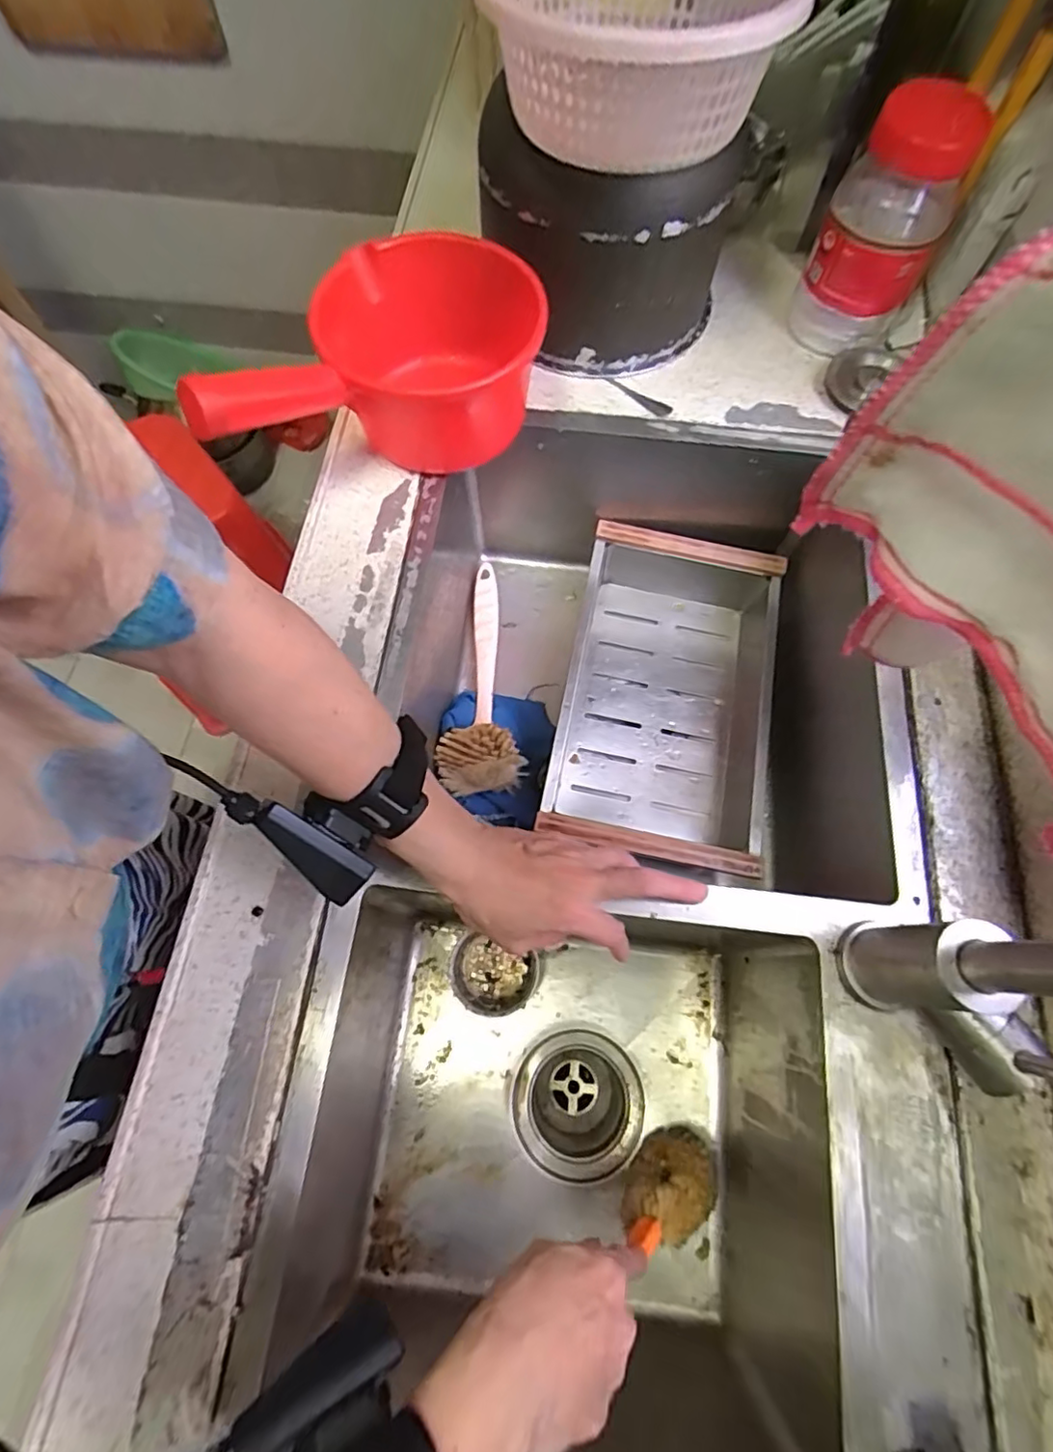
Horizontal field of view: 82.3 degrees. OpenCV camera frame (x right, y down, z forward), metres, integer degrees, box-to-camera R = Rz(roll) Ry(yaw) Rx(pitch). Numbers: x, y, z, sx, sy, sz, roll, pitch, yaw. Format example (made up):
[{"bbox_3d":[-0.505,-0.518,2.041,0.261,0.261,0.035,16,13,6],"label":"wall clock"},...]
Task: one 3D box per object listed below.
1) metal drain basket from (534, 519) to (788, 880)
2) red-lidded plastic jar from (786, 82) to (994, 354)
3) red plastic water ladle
[{"bbox_3d":[0.148,-0.029,0.621,0.208,0.088,0.323,11,70,3],"label":"metal drain basket"},{"bbox_3d":[0.297,-0.419,0.510,0.089,0.170,0.085,0,70,0],"label":"red-lidded plastic jar"},{"bbox_3d":[-0.121,-0.279,0.480,0.262,0.129,0.163,-25,60,-9],"label":"red plastic water ladle"}]

